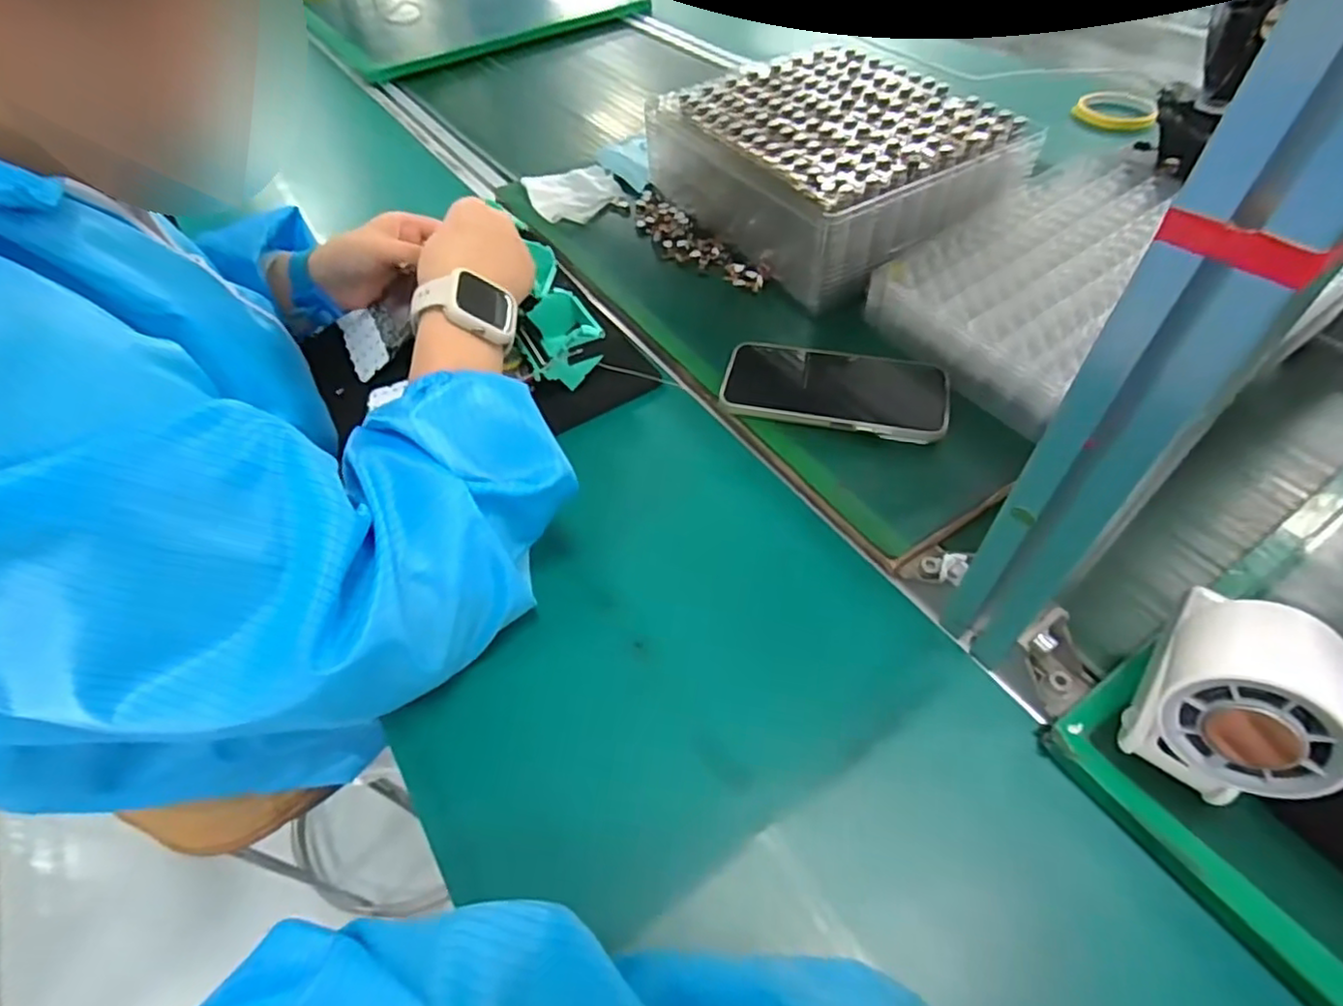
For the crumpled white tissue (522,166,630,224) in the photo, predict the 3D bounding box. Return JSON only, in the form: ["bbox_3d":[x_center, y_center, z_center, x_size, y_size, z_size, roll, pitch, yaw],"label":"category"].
[{"bbox_3d":[-0.102,-0.332,0.703,0.095,0.013,0.085,-22,55,-14],"label":"crumpled white tissue"}]

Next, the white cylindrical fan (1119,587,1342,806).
[{"bbox_3d":[0.252,0.087,0.298,0.061,0.094,0.079,34,61,25],"label":"white cylindrical fan"}]

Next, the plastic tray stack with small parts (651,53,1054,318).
[{"bbox_3d":[0.140,-0.325,0.622,0.222,0.094,0.290,-30,57,-20],"label":"plastic tray stack with small parts"}]

